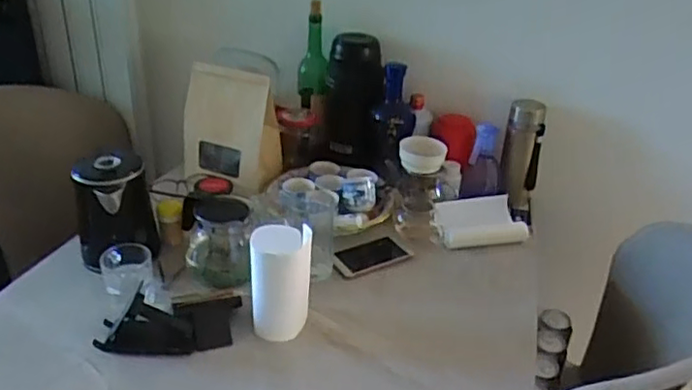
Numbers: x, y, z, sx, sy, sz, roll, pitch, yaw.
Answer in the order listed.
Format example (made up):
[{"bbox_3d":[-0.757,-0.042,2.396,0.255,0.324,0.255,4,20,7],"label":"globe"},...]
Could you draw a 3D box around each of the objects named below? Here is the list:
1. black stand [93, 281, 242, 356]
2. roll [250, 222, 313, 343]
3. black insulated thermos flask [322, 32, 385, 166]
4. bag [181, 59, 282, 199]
[{"bbox_3d":[-0.245,0.175,0.867,0.191,0.055,0.073,-2,29,-10],"label":"black stand"},{"bbox_3d":[-0.092,0.123,0.889,0.083,0.149,0.083,3,29,-1],"label":"roll"},{"bbox_3d":[0.010,-0.194,1.274,0.123,0.247,0.124,4,29,2],"label":"black insulated thermos flask"},{"bbox_3d":[-0.228,-0.122,1.238,0.197,0.246,0.067,8,29,9],"label":"bag"}]

